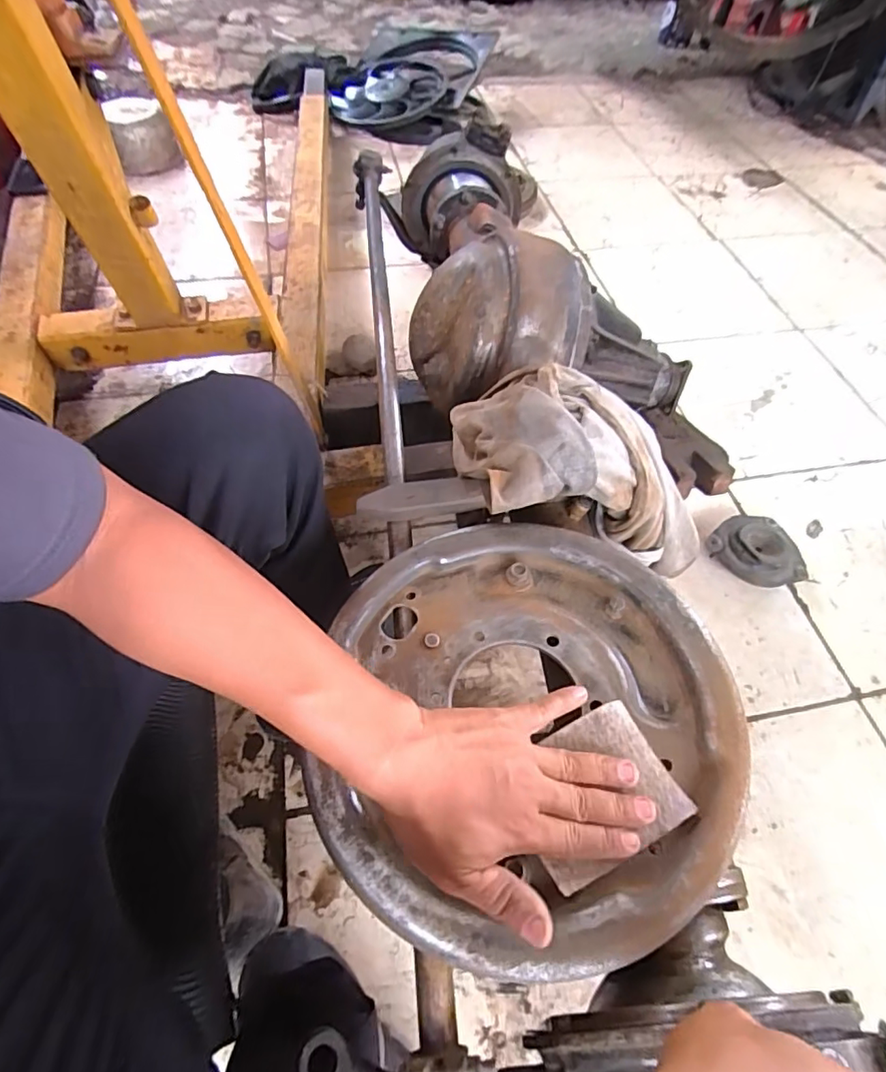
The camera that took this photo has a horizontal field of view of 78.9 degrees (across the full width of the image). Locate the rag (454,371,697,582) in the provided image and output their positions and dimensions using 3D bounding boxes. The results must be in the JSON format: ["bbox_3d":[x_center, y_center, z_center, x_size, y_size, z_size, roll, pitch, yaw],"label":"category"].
[{"bbox_3d":[0.145,-0.071,0.545,0.249,0.177,0.166,-6,57,-5],"label":"rag"}]

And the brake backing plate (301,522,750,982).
[{"bbox_3d":[0.057,0.119,0.382,0.276,0.024,0.291,-2,57,2],"label":"brake backing plate"}]

